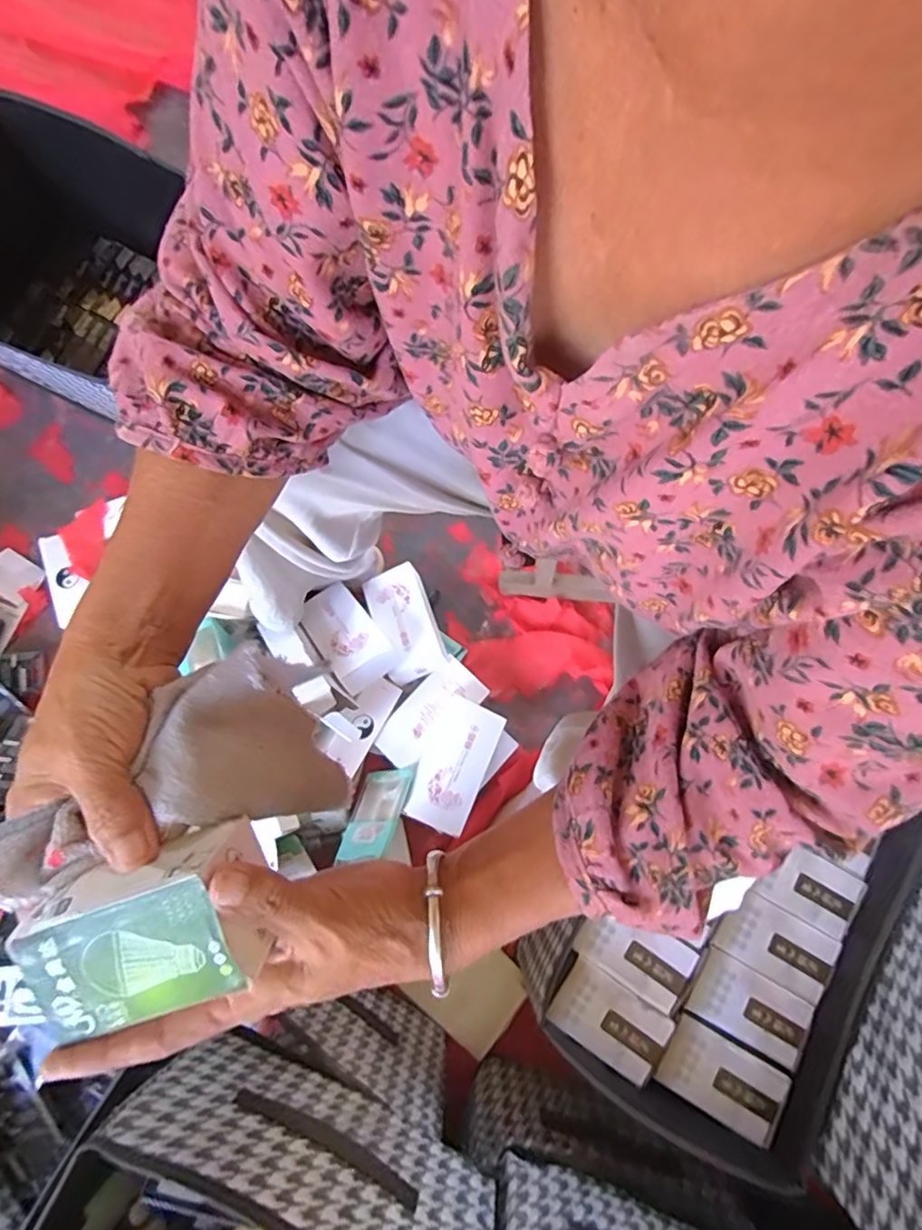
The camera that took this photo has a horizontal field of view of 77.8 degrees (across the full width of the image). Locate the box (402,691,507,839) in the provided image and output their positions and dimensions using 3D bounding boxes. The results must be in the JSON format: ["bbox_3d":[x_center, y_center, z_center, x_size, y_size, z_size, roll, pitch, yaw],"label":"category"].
[{"bbox_3d":[-0.010,0.178,0.693,0.080,0.020,0.151,20,71,17],"label":"box"}]

